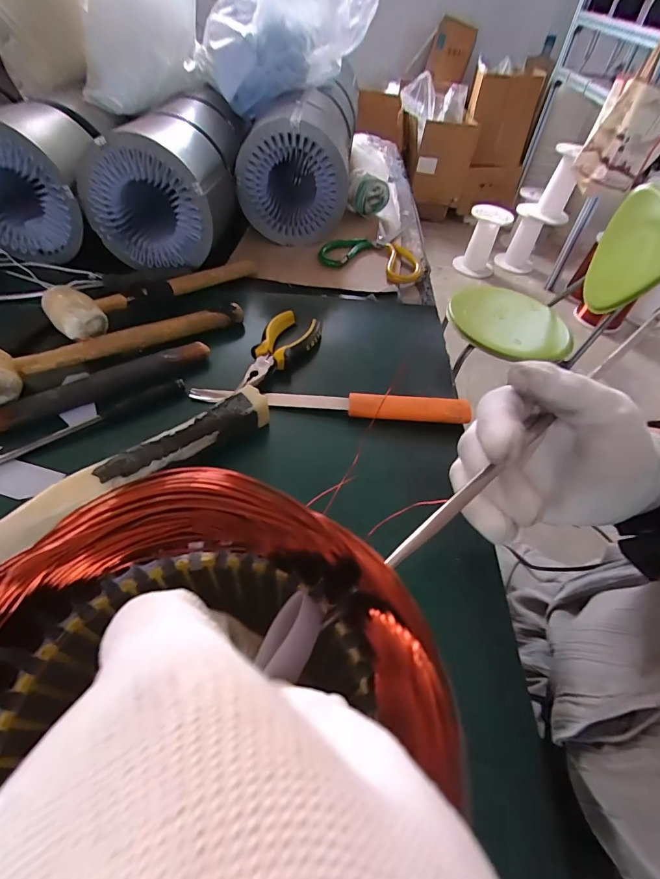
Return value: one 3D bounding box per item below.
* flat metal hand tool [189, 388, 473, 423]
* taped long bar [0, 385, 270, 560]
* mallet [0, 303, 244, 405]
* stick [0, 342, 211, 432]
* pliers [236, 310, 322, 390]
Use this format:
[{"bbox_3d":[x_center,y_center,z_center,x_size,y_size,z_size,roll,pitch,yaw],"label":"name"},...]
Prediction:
[{"bbox_3d":[0.000,-0.037,0.385,0.263,0.014,0.022,5,49,-1],"label":"flat metal hand tool"},{"bbox_3d":[-0.181,0.048,0.290,0.318,0.033,0.029,-33,62,-29],"label":"taped long bar"},{"bbox_3d":[-0.214,-0.103,0.404,0.263,0.040,0.057,-28,59,-26],"label":"mallet"},{"bbox_3d":[-0.222,-0.046,0.372,0.224,0.023,0.024,-22,57,-23],"label":"stick"},{"bbox_3d":[-0.049,-0.091,0.421,0.052,0.026,0.129,18,51,8],"label":"pliers"}]

